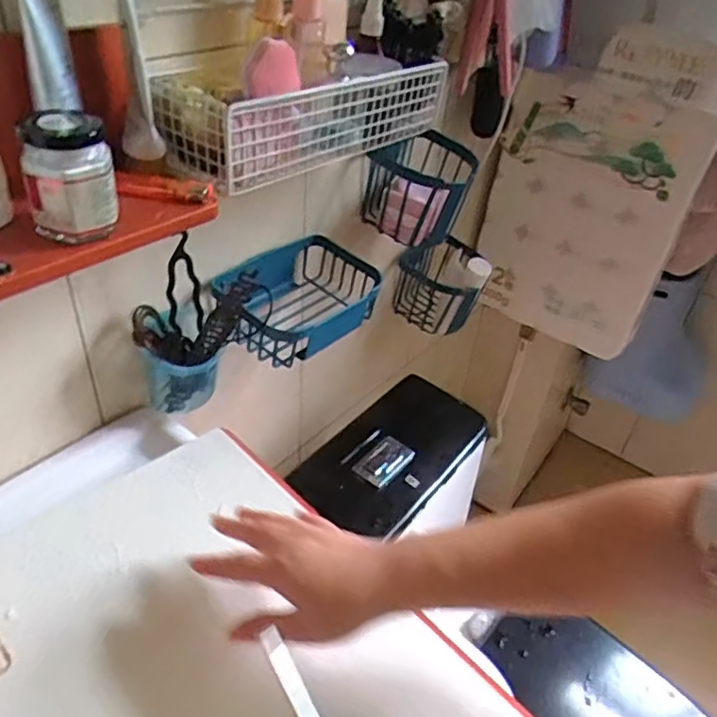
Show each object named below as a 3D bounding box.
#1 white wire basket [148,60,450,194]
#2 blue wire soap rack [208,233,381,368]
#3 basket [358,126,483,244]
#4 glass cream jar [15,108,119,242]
[{"bbox_3d":[-0.041,-0.229,0.580,0.082,0.069,0.325,32,45,30],"label":"white wire basket"},{"bbox_3d":[-0.071,-0.066,0.705,0.198,0.081,0.134,-29,49,-36],"label":"blue wire soap rack"},{"bbox_3d":[0.077,-0.219,0.812,0.127,0.114,0.139,14,38,11],"label":"basket"},{"bbox_3d":[-0.180,-0.114,0.390,0.050,0.071,0.040,-8,40,-17],"label":"glass cream jar"}]

